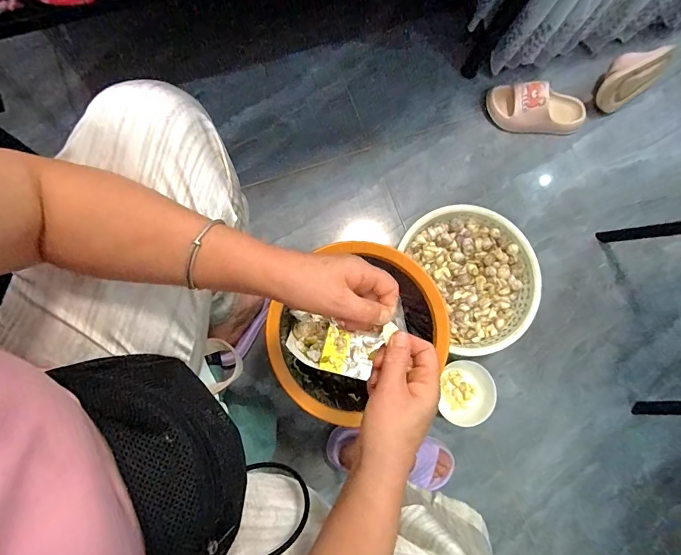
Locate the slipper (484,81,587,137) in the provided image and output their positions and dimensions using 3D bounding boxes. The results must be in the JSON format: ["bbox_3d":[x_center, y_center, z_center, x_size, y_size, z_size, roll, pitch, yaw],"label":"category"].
[{"bbox_3d":[0.461,-0.392,0.930,0.233,0.081,0.092,7,79,-3],"label":"slipper"}]

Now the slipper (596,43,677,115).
[{"bbox_3d":[0.685,-0.476,0.949,0.200,0.102,0.095,-36,84,-10],"label":"slipper"}]

